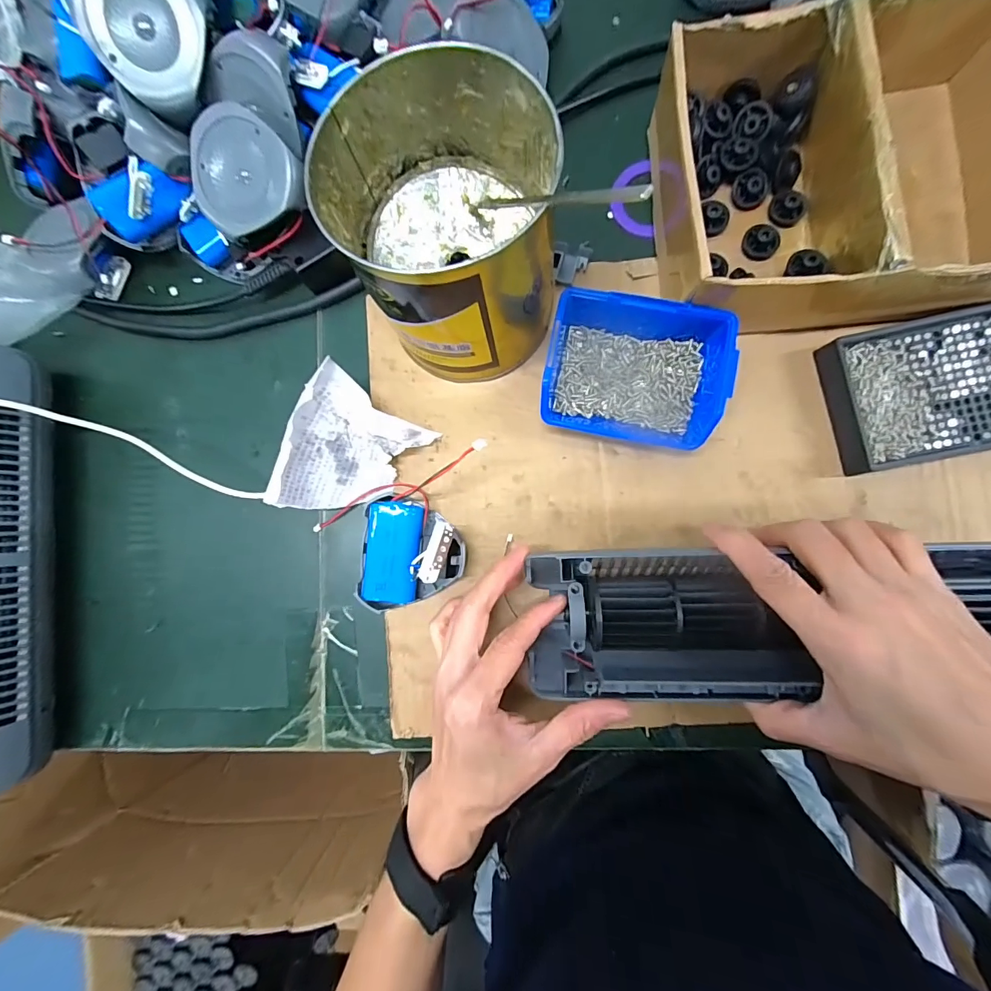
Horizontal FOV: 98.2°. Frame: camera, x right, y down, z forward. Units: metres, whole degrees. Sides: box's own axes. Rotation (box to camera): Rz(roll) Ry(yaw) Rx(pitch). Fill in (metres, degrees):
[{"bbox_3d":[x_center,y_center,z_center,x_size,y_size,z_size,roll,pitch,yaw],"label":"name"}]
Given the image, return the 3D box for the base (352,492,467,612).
[{"bbox_3d":[-0.059,0.041,0.285,0.073,0.043,0.079,6,86,5],"label":"base"}]

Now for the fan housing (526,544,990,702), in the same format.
[{"bbox_3d":[0.172,0.071,0.250,0.300,0.061,0.086,-3,88,7],"label":"fan housing"}]

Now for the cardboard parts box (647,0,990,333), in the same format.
[{"bbox_3d":[0.213,-0.199,0.266,0.205,0.075,0.172,-3,85,4],"label":"cardboard parts box"}]

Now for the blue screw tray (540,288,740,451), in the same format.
[{"bbox_3d":[0.089,-0.083,0.283,0.109,0.044,0.086,13,87,5],"label":"blue screw tray"}]

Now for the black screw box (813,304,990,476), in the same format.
[{"bbox_3d":[0.297,-0.071,0.282,0.137,0.028,0.089,-12,85,4],"label":"black screw box"}]

